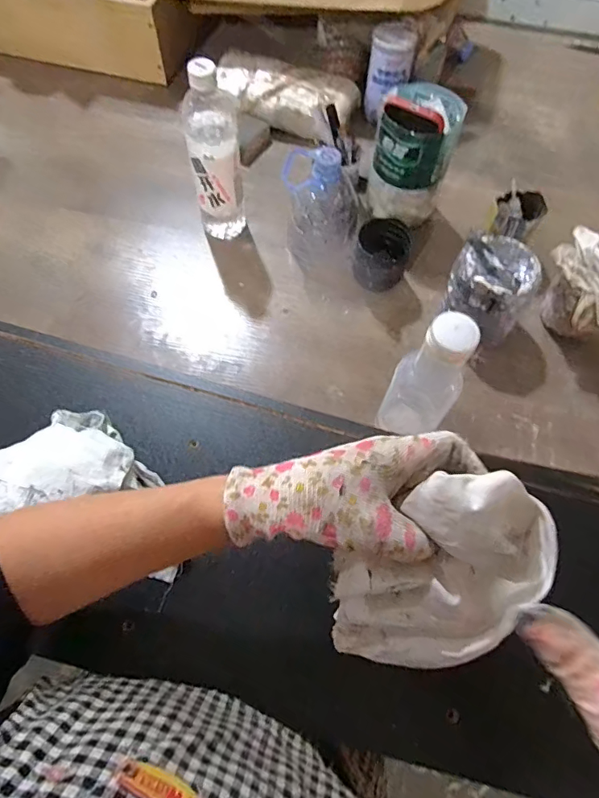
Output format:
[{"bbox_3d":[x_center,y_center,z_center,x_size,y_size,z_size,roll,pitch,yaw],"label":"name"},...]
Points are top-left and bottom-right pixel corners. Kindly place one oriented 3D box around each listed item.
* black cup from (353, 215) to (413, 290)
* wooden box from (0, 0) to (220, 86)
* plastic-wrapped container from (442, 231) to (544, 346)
[{"bbox_3d":[0.108,-0.186,0.642,0.073,0.081,0.069,1,64,-1],"label":"black cup"},{"bbox_3d":[-0.457,-0.661,0.829,0.575,0.116,0.138,10,65,3],"label":"wooden box"},{"bbox_3d":[0.228,-0.128,0.608,0.102,0.106,0.104,27,67,11],"label":"plastic-wrapped container"}]

